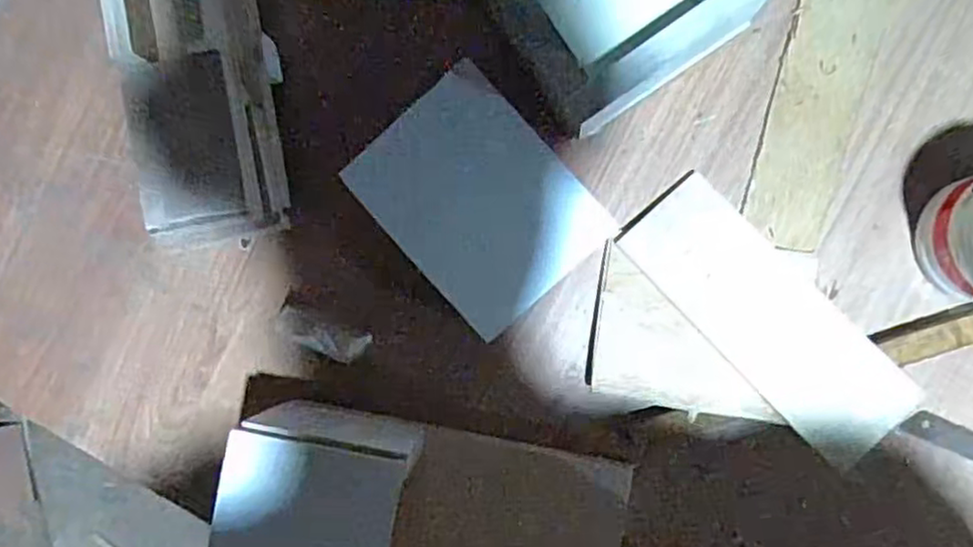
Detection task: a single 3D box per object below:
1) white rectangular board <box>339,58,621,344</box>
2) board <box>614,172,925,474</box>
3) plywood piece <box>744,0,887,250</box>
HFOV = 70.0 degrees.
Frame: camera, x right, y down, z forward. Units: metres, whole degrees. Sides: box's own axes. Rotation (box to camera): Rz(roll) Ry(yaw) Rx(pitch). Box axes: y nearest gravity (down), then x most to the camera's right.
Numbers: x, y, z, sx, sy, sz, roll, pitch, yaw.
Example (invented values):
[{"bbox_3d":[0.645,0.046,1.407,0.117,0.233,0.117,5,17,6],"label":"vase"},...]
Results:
[{"bbox_3d":[-0.004,-0.047,0.453,0.114,0.013,0.146,-41,90,5],"label":"white rectangular board"},{"bbox_3d":[0.178,0.027,0.441,0.071,0.009,0.195,-42,79,-2],"label":"board"},{"bbox_3d":[0.214,-0.107,0.452,0.052,0.008,0.178,15,90,6],"label":"plywood piece"}]

